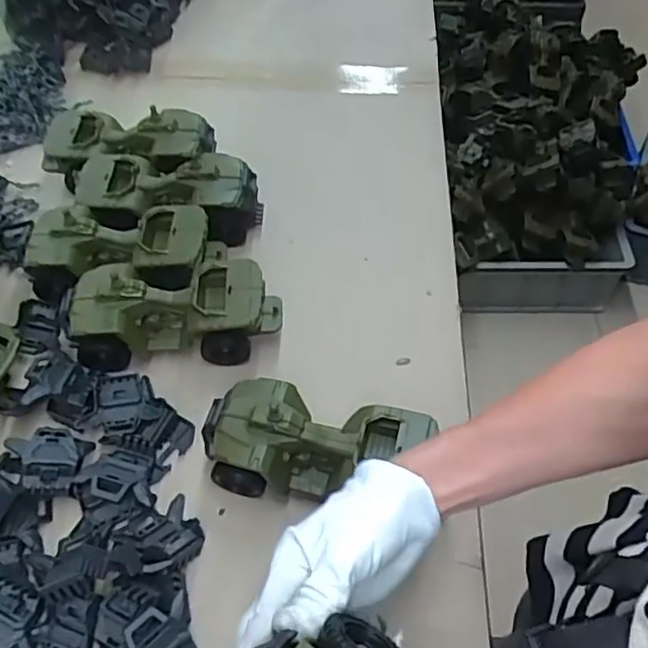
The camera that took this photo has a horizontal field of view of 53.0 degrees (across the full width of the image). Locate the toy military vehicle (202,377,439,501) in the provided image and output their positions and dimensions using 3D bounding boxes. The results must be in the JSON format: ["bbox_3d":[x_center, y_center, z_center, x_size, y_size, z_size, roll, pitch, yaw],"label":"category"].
[{"bbox_3d":[-0.004,0.104,0.525,0.181,0.078,0.081,13,55,9],"label":"toy military vehicle"}]

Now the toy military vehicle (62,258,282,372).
[{"bbox_3d":[-0.137,-0.012,0.604,0.186,0.080,0.072,-4,54,-3],"label":"toy military vehicle"}]

